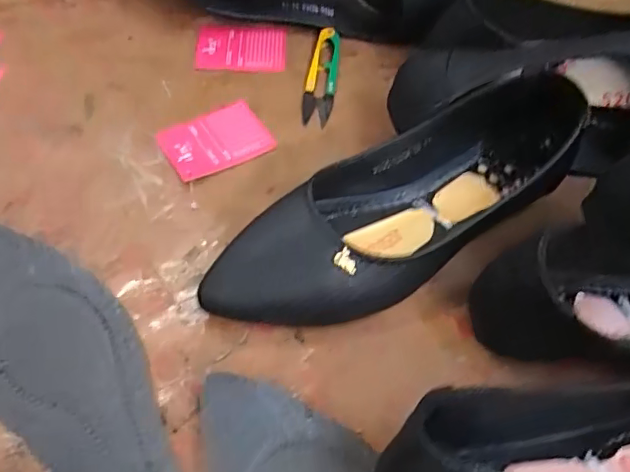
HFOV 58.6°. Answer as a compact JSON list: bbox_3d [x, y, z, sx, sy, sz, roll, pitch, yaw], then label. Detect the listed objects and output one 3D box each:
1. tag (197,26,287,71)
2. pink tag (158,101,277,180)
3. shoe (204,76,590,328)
[{"bbox_3d":[-0.061,-0.156,0.465,0.072,0.006,0.049,1,57,-1],"label":"tag"},{"bbox_3d":[-0.072,-0.070,0.407,0.073,0.004,0.049,-25,61,-17],"label":"pink tag"},{"bbox_3d":[0.056,-0.024,0.348,0.267,0.058,0.093,-32,63,-20],"label":"shoe"}]

